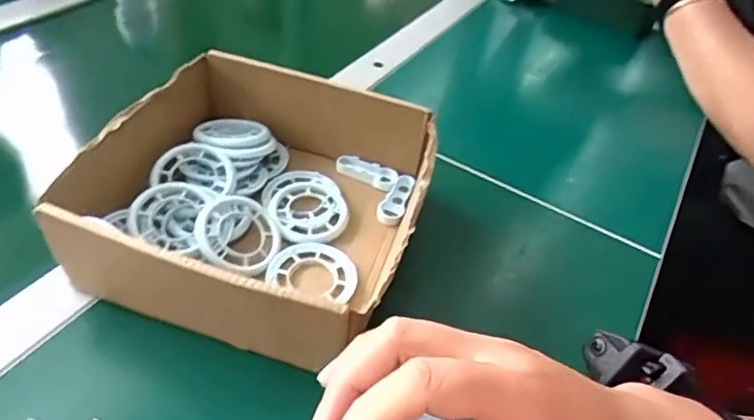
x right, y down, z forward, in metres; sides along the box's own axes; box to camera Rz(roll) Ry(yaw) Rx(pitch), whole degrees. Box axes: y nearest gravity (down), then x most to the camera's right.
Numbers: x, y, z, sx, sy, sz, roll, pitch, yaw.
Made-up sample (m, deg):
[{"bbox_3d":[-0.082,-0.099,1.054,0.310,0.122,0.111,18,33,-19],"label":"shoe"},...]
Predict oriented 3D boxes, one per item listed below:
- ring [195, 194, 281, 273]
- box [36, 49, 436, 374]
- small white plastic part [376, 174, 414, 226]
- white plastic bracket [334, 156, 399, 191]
[{"bbox_3d":[-0.092,0.016,0.376,0.056,0.008,0.054,15,54,-23],"label":"ring"},{"bbox_3d":[-0.073,-0.011,0.381,0.197,0.074,0.203,13,43,7],"label":"box"},{"bbox_3d":[0.015,-0.008,0.436,0.019,0.010,0.048,16,43,9],"label":"small white plastic part"},{"bbox_3d":[-0.009,-0.032,0.453,0.050,0.011,0.016,19,44,12],"label":"white plastic bracket"}]

